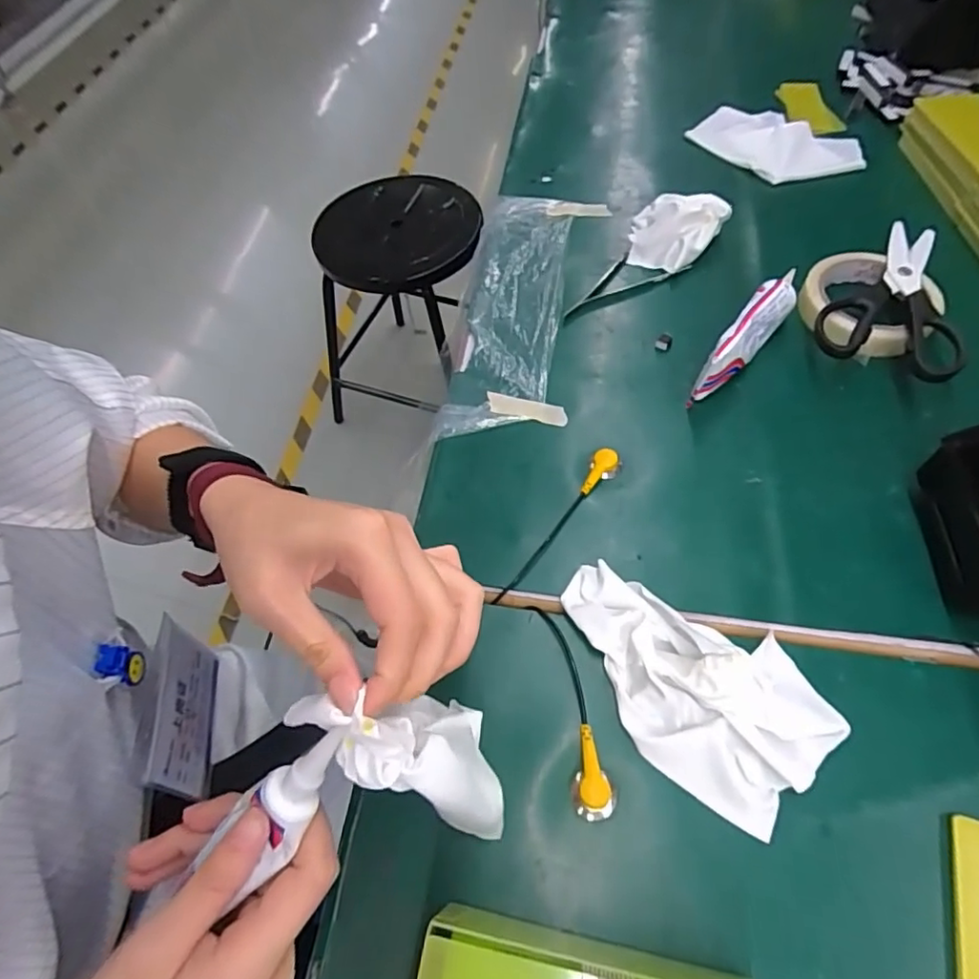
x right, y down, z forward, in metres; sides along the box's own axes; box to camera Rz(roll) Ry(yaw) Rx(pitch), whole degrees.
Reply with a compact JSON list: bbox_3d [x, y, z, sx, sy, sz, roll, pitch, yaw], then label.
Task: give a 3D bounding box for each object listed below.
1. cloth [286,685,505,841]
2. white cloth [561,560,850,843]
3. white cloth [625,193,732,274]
[{"bbox_3d":[-0.033,0.121,0.271,0.038,0.123,0.053,-11,51,36],"label":"cloth"},{"bbox_3d":[0.108,0.098,0.318,0.155,0.035,0.091,39,68,24],"label":"white cloth"},{"bbox_3d":[0.162,-0.233,0.520,0.079,0.043,0.067,25,63,18],"label":"white cloth"}]

